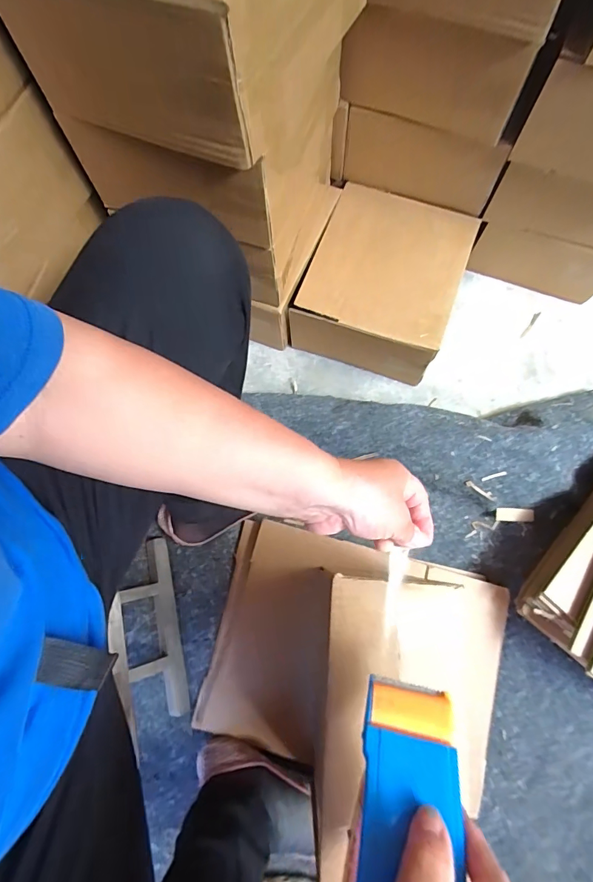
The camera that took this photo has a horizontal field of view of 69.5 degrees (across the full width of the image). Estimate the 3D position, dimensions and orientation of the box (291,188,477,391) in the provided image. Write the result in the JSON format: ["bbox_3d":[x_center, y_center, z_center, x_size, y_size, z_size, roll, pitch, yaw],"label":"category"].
[{"bbox_3d":[0.138,-0.254,0.712,0.228,0.130,0.238,19,75,6],"label":"box"}]

